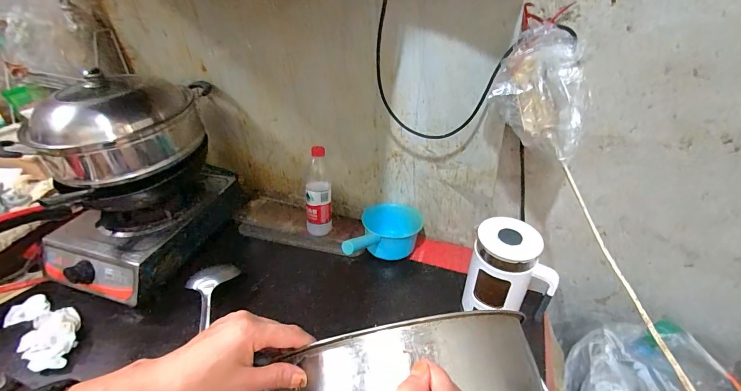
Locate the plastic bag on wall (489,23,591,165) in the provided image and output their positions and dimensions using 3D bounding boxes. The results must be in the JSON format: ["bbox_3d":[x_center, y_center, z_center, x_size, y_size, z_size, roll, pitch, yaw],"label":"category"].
[{"bbox_3d":[0.274,-0.161,0.546,0.143,0.168,0.111,20,41,27],"label":"plastic bag on wall"}]

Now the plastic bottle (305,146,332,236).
[{"bbox_3d":[-0.130,-0.009,0.847,0.066,0.225,0.066,1,13,4],"label":"plastic bottle"}]

